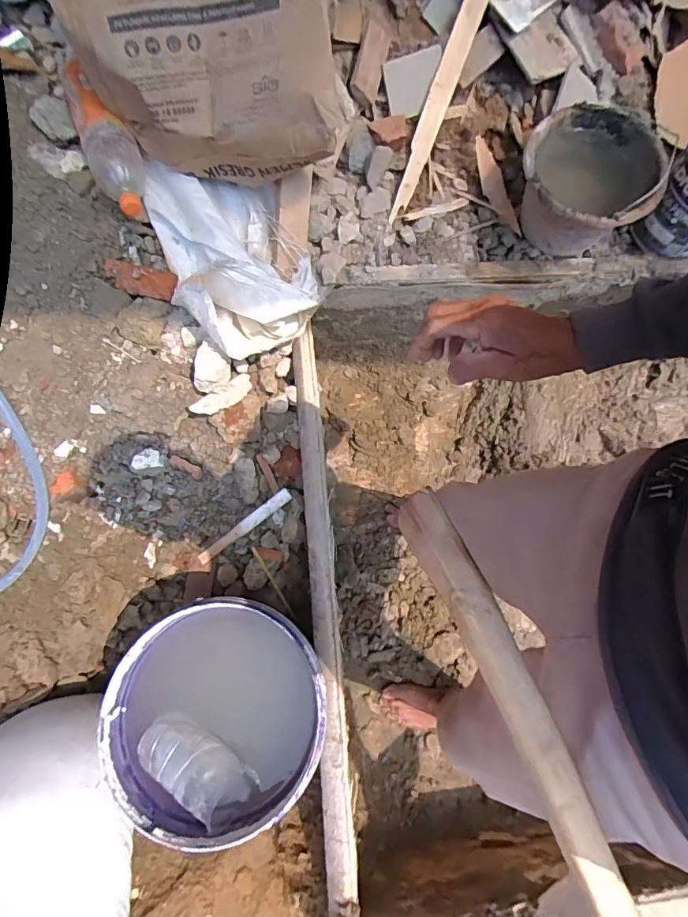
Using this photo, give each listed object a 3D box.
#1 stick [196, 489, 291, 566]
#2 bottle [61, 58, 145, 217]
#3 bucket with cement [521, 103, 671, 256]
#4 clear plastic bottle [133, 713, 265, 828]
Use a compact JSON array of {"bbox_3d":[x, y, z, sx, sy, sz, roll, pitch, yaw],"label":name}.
[{"bbox_3d":[-0.205,0.140,0.954,0.232,0.020,0.025,-37,78,5],"label":"stick"},{"bbox_3d":[-0.373,-0.498,0.729,0.079,0.064,0.224,-25,100,-9],"label":"bottle"},{"bbox_3d":[0.464,-0.528,0.919,0.241,0.170,0.251,1,74,-2],"label":"bucket with cement"},{"bbox_3d":[-0.215,0.439,0.658,0.177,0.069,0.081,20,74,18],"label":"clear plastic bottle"}]

